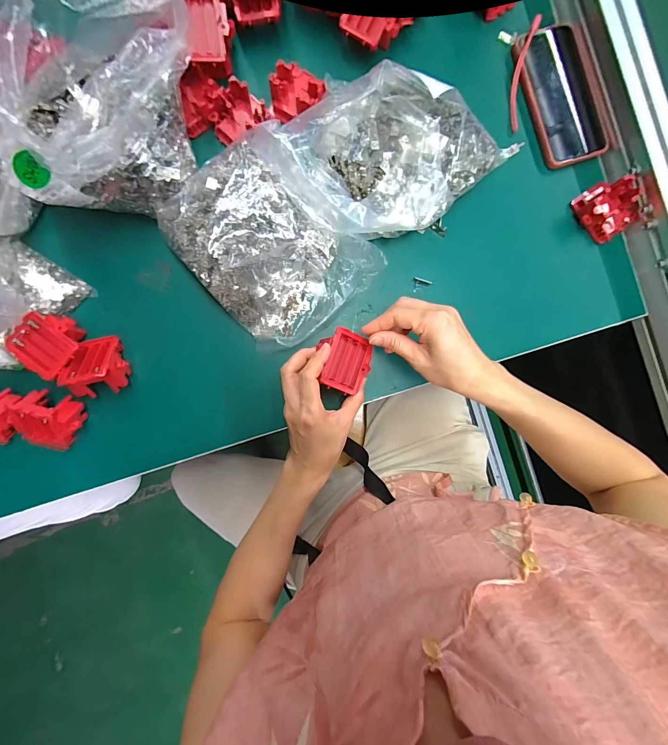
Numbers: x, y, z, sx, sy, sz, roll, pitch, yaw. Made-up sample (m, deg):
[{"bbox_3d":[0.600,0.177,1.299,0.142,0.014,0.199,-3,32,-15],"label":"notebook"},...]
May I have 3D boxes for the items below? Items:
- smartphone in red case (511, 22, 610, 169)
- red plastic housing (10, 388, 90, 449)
[{"bbox_3d":[0.284,-0.344,0.409,0.083,0.012,0.163,-20,90,-3],"label":"smartphone in red case"},{"bbox_3d":[-0.317,0.054,0.361,0.058,0.046,0.063,0,89,-3],"label":"red plastic housing"}]

